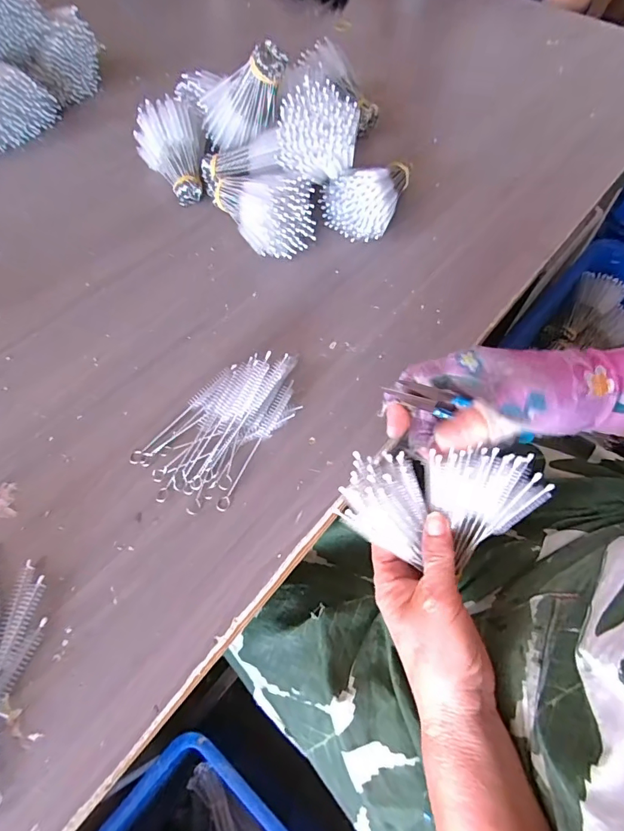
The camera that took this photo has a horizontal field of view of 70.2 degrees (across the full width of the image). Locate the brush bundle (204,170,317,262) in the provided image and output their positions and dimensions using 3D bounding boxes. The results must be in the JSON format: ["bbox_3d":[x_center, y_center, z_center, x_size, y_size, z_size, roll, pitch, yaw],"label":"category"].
[{"bbox_3d":[-0.053,-0.228,0.464,0.072,0.072,0.124,-28,63,-16],"label":"brush bundle"}]

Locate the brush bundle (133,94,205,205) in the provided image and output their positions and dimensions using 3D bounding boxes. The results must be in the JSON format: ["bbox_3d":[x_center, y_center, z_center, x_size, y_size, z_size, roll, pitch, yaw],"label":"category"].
[{"bbox_3d":[-0.155,-0.303,0.512,0.077,0.065,0.119,-19,61,-12],"label":"brush bundle"}]

